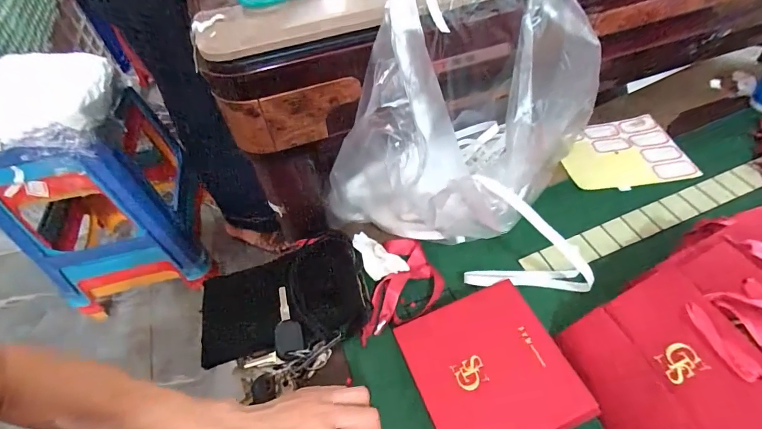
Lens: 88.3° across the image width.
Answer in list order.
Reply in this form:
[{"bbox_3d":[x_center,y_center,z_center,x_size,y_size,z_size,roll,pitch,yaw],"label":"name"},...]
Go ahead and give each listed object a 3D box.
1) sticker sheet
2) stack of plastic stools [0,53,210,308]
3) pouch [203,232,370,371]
[{"bbox_3d":[0.347,-0.091,0.573,0.174,0.011,0.125,-8,52,-2],"label":"sticker sheet"},{"bbox_3d":[-0.636,-0.071,0.882,0.338,0.464,0.276,-13,52,-5],"label":"stack of plastic stools"},{"bbox_3d":[-0.117,0.096,0.446,0.187,0.022,0.113,-14,78,1],"label":"pouch"}]

